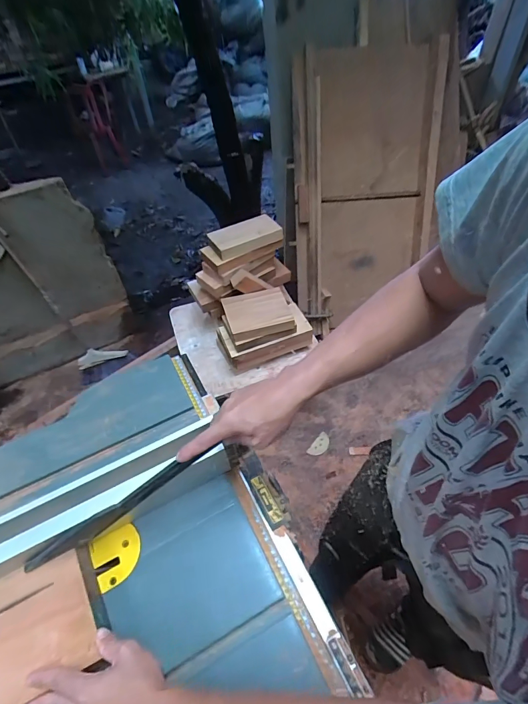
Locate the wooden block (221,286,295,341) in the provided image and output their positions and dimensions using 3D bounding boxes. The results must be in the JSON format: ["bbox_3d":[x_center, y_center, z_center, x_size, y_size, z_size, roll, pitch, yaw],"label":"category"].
[{"bbox_3d":[-0.020,-0.133,1.252,0.213,0.050,0.181,-15,50,-8],"label":"wooden block"}]

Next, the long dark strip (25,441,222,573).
[{"bbox_3d":[-0.198,0.216,0.509,0.288,0.046,0.015,-34,52,5],"label":"long dark strip"}]

